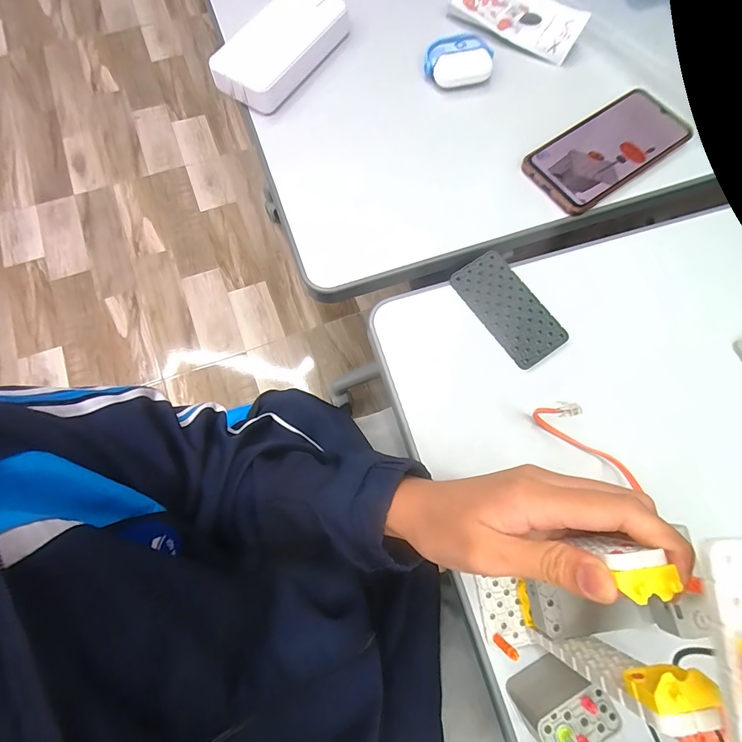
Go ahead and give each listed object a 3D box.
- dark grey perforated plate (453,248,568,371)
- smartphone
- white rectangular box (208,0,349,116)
[{"bbox_3d":[0.114,-0.052,0.337,0.051,0.010,0.099,-33,76,-11],"label":"dark grey perforated plate"},{"bbox_3d":[0.223,-0.210,0.379,0.154,0.017,0.075,-34,77,-12],"label":"smartphone"},{"bbox_3d":[-0.088,-0.318,0.395,0.064,0.035,0.143,35,74,8],"label":"white rectangular box"}]

